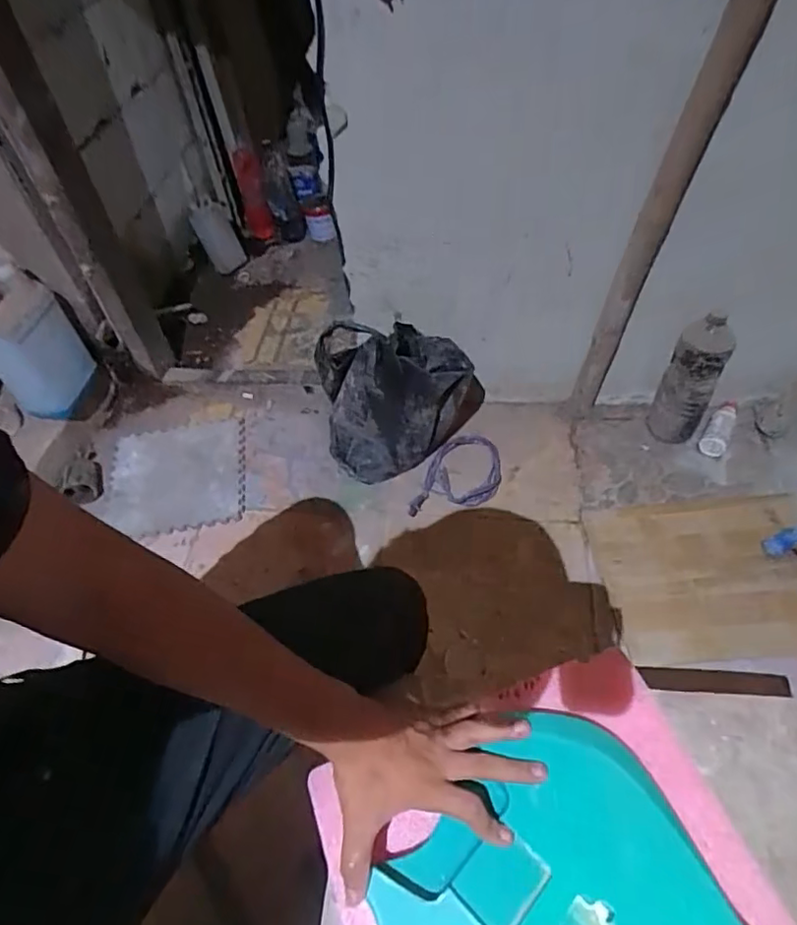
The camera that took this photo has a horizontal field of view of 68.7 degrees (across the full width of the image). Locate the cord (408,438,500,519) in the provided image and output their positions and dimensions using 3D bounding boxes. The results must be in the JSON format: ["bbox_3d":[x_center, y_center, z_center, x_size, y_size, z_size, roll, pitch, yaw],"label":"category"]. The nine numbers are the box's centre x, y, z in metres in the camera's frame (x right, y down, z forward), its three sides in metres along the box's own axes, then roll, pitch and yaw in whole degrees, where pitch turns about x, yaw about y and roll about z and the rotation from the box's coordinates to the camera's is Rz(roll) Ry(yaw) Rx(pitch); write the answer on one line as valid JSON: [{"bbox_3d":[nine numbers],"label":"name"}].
[{"bbox_3d":[0.137,0.031,1.252,0.155,0.020,0.237,16,55,18],"label":"cord"}]

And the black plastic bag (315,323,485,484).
[{"bbox_3d":[0.002,-0.128,1.188,0.303,0.334,0.114,-17,51,-7],"label":"black plastic bag"}]

